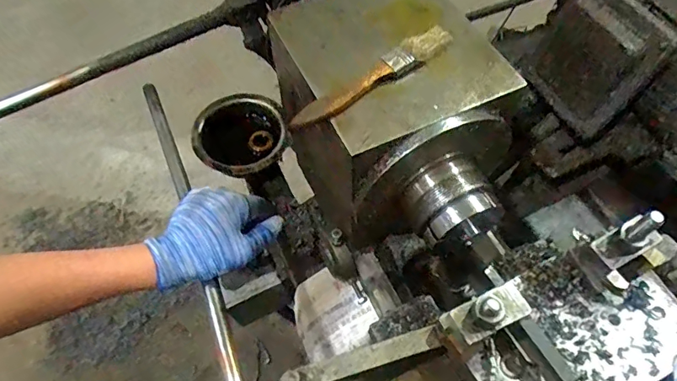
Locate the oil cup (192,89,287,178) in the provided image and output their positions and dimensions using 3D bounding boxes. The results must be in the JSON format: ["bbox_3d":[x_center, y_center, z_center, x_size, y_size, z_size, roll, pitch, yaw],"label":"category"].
[{"bbox_3d":[-0.141,-0.082,0.665,0.126,0.046,0.131,0,59,0],"label":"oil cup"}]

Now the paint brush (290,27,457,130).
[{"bbox_3d":[0.028,-0.090,0.369,0.148,0.017,0.021,-32,64,-17],"label":"paint brush"}]

